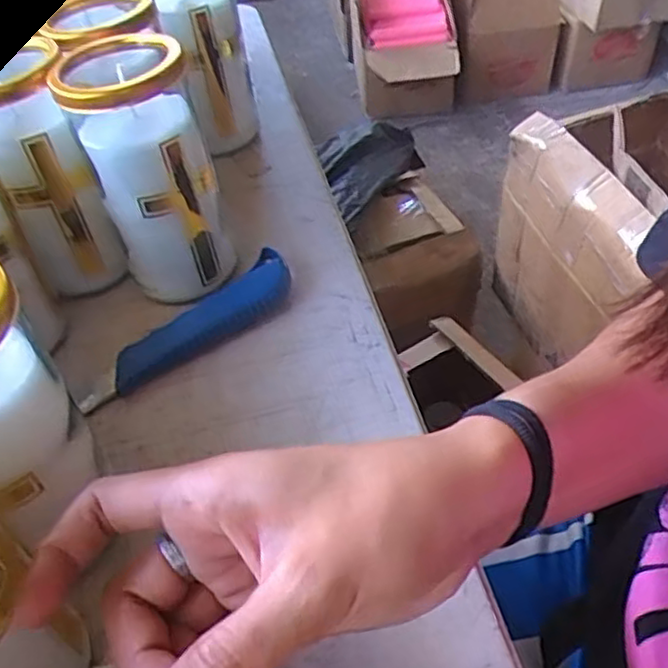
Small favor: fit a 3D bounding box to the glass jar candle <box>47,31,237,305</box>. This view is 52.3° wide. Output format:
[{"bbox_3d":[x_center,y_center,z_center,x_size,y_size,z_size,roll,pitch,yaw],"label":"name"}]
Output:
[{"bbox_3d":[-0.104,-0.093,0.391,0.075,0.135,0.076,-14,46,-10],"label":"glass jar candle"}]

